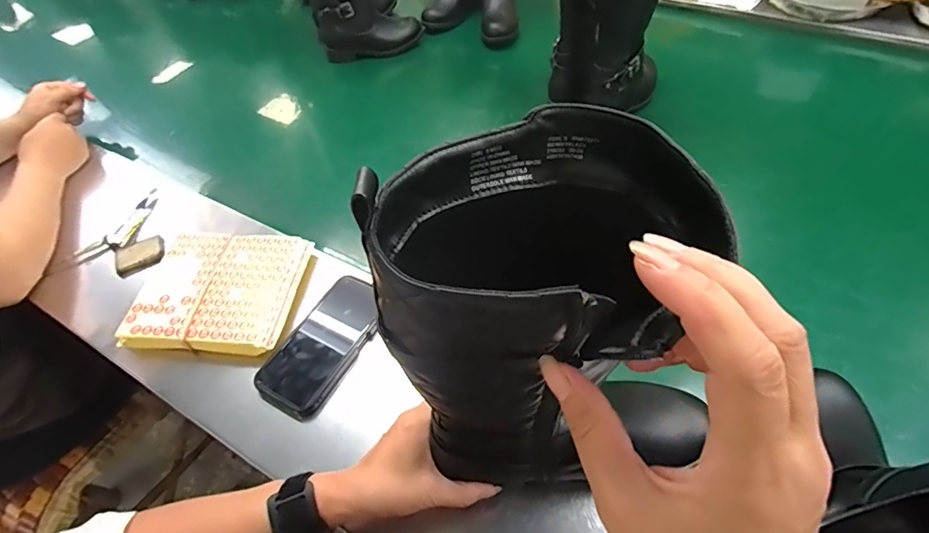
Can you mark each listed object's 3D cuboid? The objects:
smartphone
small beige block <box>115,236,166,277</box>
[{"bbox_3d":[-0.156,0.082,0.545,0.086,0.013,0.164,23,59,21],"label":"smartphone"},{"bbox_3d":[-0.438,-0.015,0.648,0.059,0.012,0.049,-23,55,-11],"label":"small beige block"}]

